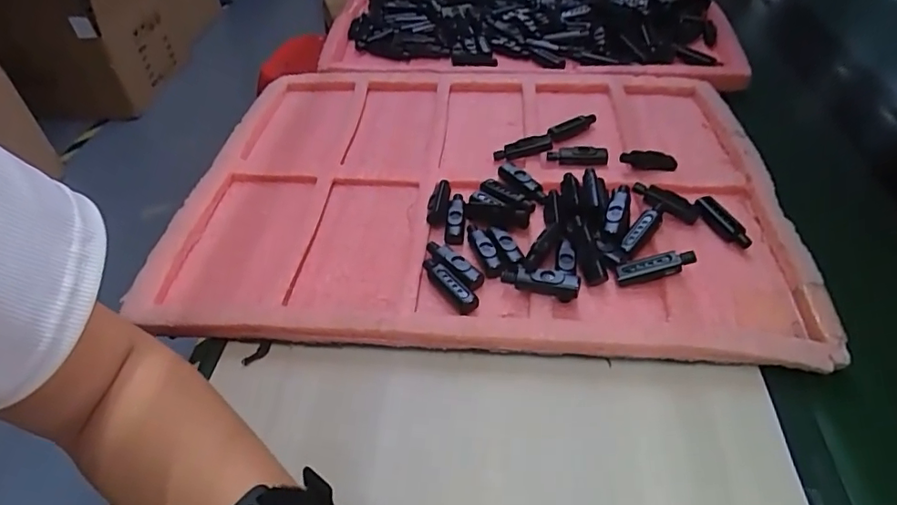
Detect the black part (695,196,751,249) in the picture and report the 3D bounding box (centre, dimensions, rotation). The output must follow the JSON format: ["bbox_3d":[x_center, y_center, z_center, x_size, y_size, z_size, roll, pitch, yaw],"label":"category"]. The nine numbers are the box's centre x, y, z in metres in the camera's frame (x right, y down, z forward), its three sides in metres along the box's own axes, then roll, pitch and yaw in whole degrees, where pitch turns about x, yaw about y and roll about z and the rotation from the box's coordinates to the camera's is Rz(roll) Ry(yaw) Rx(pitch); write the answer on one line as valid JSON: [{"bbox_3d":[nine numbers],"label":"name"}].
[{"bbox_3d":[0.220,-0.024,0.437,0.016,0.012,0.055,-13,46,-9],"label":"black part"}]

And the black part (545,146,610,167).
[{"bbox_3d":[0.122,-0.091,0.512,0.056,0.013,0.014,0,45,3],"label":"black part"}]

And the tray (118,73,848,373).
[{"bbox_3d":[0.025,-0.080,0.498,0.496,0.033,0.364,2,45,5],"label":"tray"}]

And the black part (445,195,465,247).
[{"bbox_3d":[0.006,-0.027,0.456,0.015,0.013,0.052,1,45,4],"label":"black part"}]

